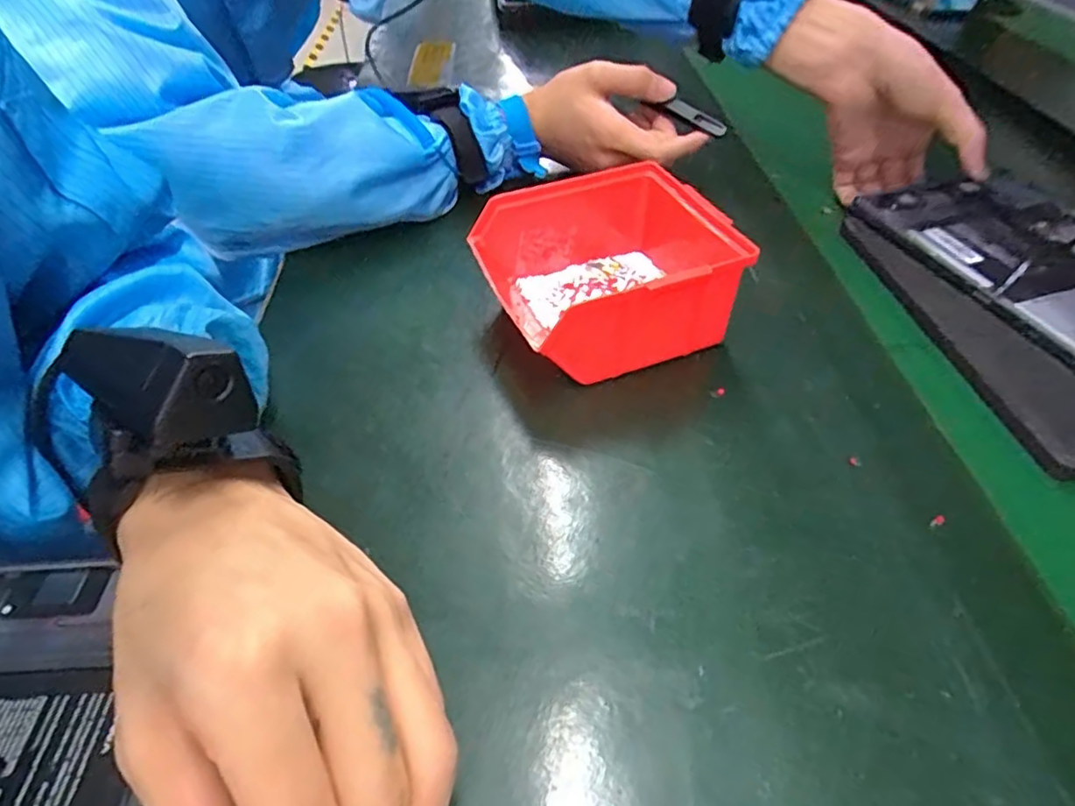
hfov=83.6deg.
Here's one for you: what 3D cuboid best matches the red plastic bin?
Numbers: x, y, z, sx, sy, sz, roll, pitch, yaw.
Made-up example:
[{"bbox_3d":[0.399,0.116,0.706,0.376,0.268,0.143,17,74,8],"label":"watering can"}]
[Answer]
[{"bbox_3d":[0.038,-0.083,0.370,0.137,0.068,0.141,-16,49,-14],"label":"red plastic bin"}]

